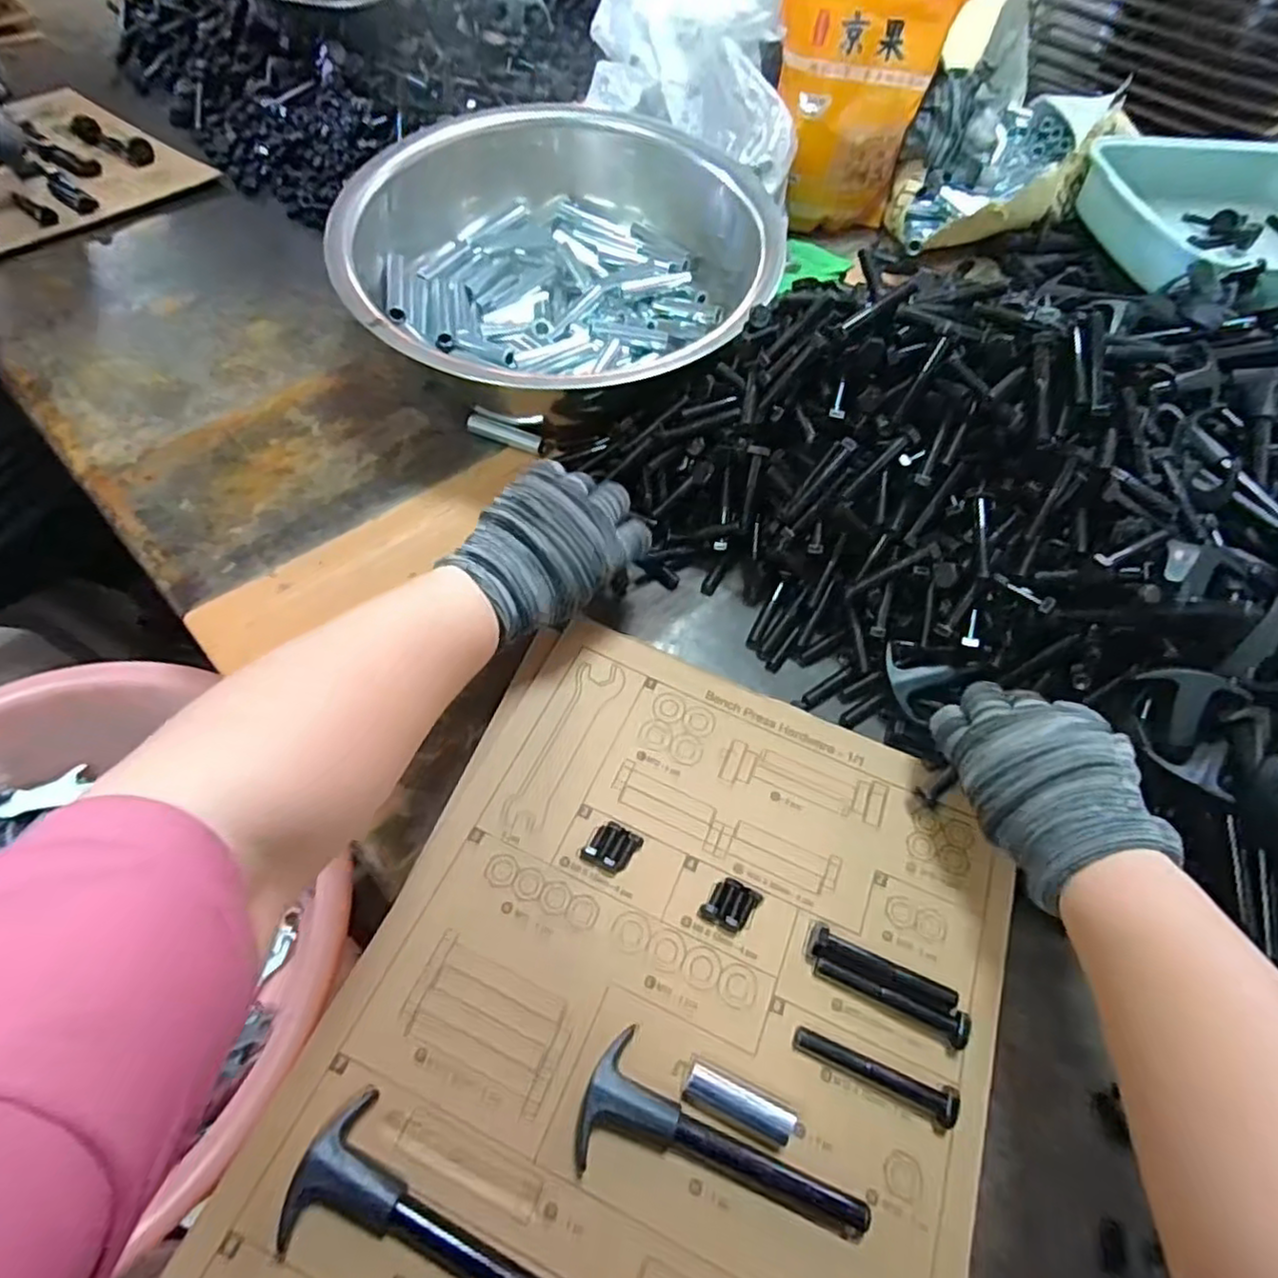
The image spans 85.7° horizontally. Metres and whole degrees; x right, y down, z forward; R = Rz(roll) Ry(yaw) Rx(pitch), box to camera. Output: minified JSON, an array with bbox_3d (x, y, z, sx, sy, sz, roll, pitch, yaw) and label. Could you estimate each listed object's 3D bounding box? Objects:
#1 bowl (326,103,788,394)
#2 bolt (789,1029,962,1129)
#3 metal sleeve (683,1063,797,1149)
[{"bbox_3d":[-0.060,-0.299,0.560,0.306,0.134,0.292,0,57,1],"label":"bowl"},{"bbox_3d":[0.109,0.202,0.321,0.073,0.013,0.014,22,58,9],"label":"bolt"},{"bbox_3d":[0.045,0.212,0.314,0.048,0.014,0.016,21,58,9],"label":"metal sleeve"}]

